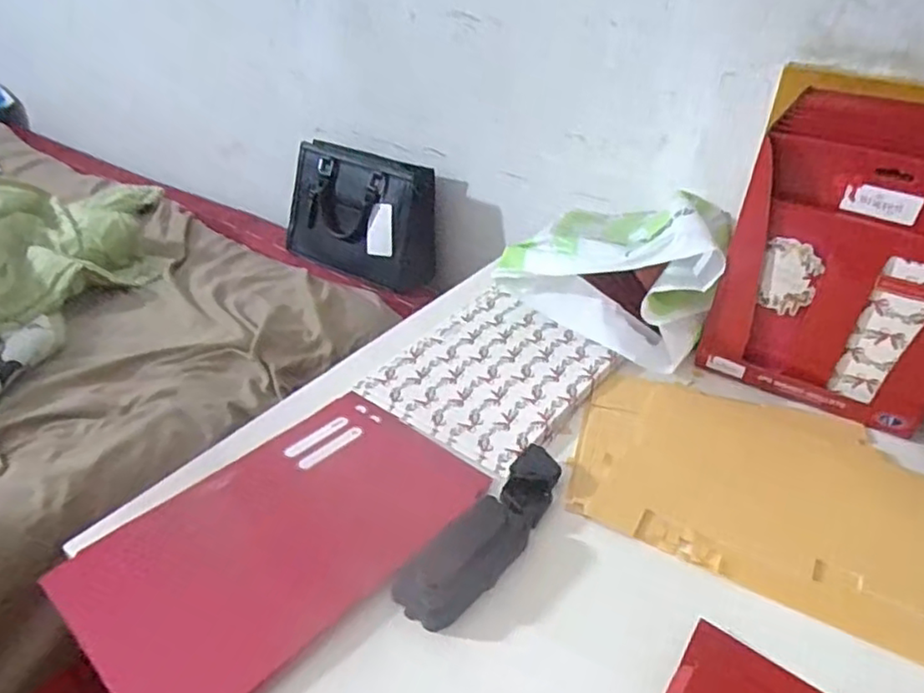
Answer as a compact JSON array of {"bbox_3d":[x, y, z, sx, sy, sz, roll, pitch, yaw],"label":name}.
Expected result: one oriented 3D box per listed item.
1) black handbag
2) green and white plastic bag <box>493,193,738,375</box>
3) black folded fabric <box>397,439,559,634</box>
[{"bbox_3d":[-0.184,-0.225,1.103,0.289,0.196,0.098,19,36,23],"label":"black handbag"},{"bbox_3d":[0.179,-0.100,0.735,0.228,0.124,0.238,20,36,24],"label":"green and white plastic bag"},{"bbox_3d":[0.024,0.131,0.481,0.052,0.024,0.176,25,38,30],"label":"black folded fabric"}]

